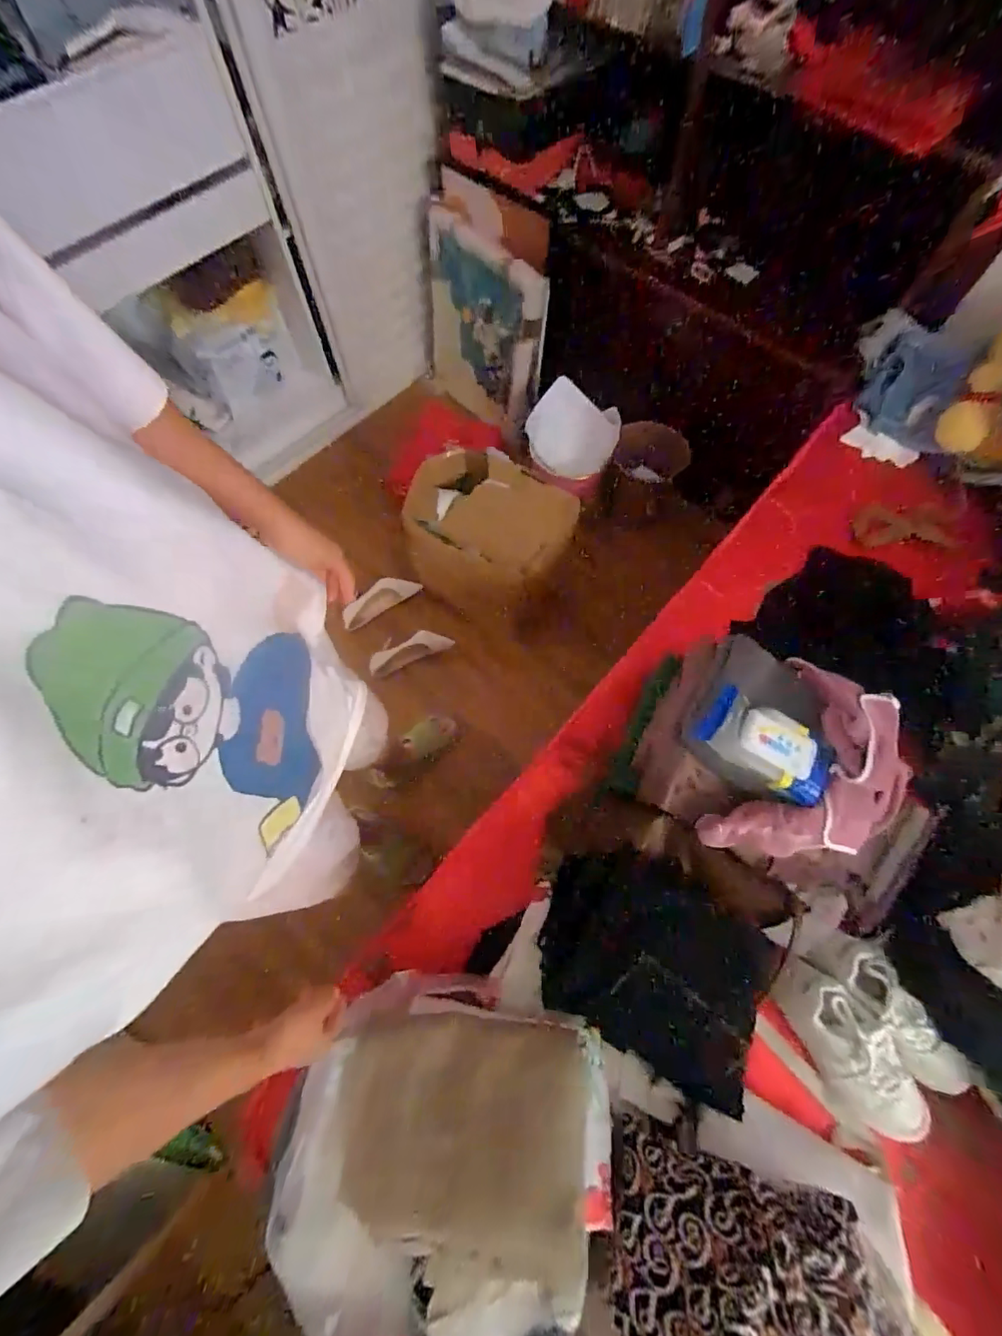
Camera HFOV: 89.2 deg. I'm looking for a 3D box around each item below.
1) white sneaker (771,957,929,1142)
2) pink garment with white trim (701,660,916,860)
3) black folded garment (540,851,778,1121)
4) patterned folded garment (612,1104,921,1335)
[{"bbox_3d":[0.515,0.574,0.755,0.106,0.099,0.251,-24,71,-9],"label":"white sneaker"},{"bbox_3d":[0.456,0.156,0.711,0.211,0.130,0.315,35,73,12],"label":"pink garment with white trim"},{"bbox_3d":[0.214,0.417,0.731,0.308,0.057,0.246,26,71,9],"label":"black folded garment"},{"bbox_3d":[0.281,0.664,0.486,0.345,0.151,0.236,18,70,7],"label":"patterned folded garment"}]

